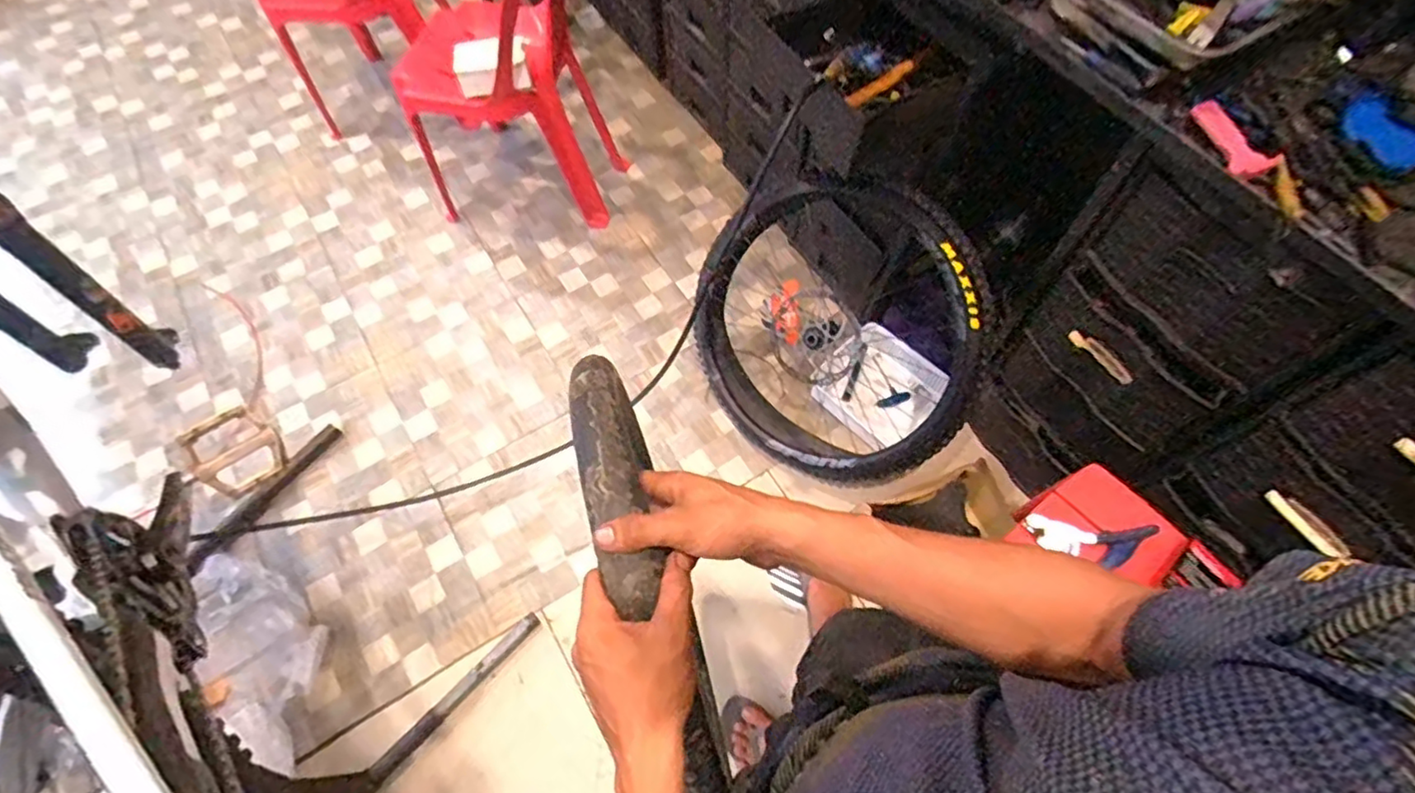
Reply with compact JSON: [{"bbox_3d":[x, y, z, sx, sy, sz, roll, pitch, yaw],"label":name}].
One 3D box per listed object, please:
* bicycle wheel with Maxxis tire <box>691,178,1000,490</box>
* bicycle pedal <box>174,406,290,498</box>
[{"bbox_3d":[0.274,-0.139,1.399,0.649,0.643,0.163,36,34,13],"label":"bicycle wheel with Maxxis tire"},{"bbox_3d":[-0.637,0.079,0.869,0.105,0.107,0.033,-40,29,-27],"label":"bicycle pedal"}]

